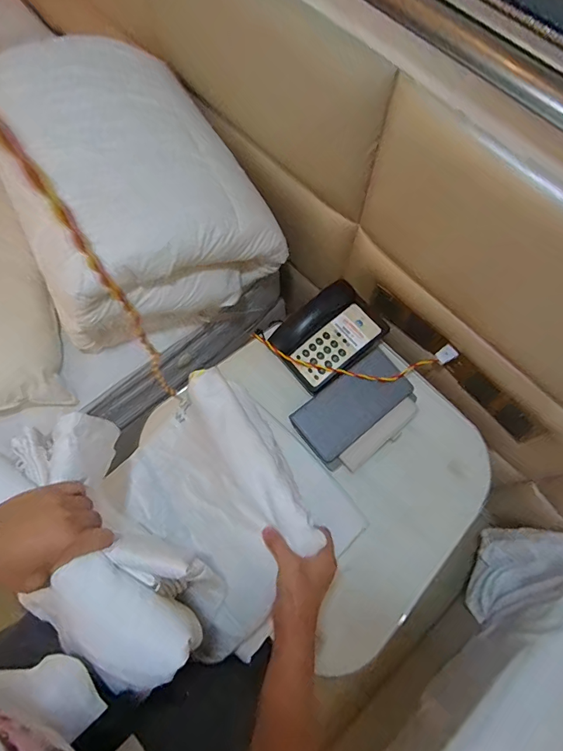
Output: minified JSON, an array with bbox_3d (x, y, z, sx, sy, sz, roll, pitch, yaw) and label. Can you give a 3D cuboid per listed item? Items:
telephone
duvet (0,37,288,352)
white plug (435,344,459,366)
[{"bbox_3d":[0.094,-0.081,0.867,0.213,0.063,0.156,-37,74,-12],"label":"telephone"},{"bbox_3d":[-0.311,-0.350,0.852,0.464,0.312,0.469,-31,73,-10],"label":"duvet"},{"bbox_3d":[0.336,-0.043,0.860,0.044,0.012,0.033,-31,73,-10],"label":"white plug"}]

